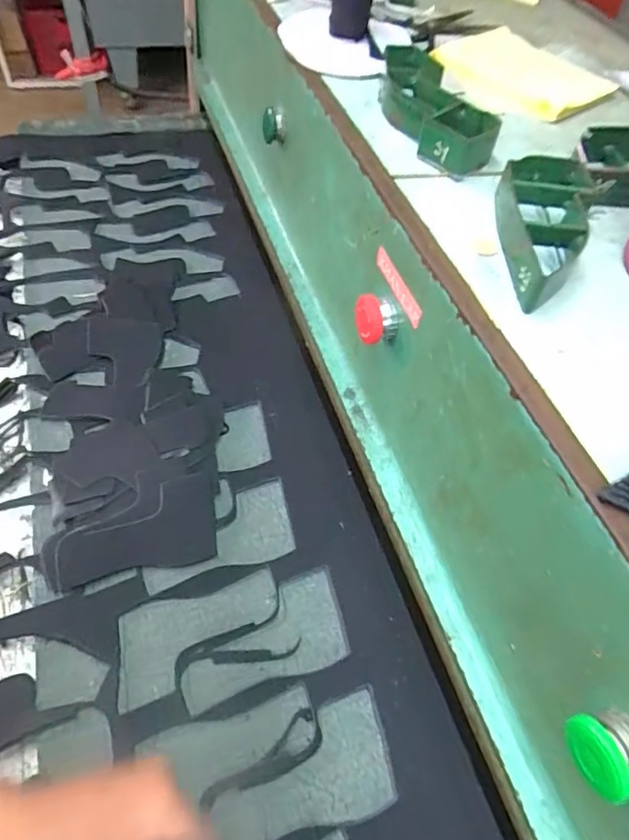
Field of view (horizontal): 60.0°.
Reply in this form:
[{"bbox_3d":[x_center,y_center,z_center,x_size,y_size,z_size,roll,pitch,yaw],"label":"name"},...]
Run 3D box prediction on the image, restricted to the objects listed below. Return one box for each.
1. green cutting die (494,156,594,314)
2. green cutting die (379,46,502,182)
[{"bbox_3d":[0.155,-0.136,0.378,0.060,0.028,0.146,18,56,6],"label":"green cutting die"},{"bbox_3d":[0.102,-0.266,0.462,0.066,0.032,0.157,-10,58,-13],"label":"green cutting die"}]

